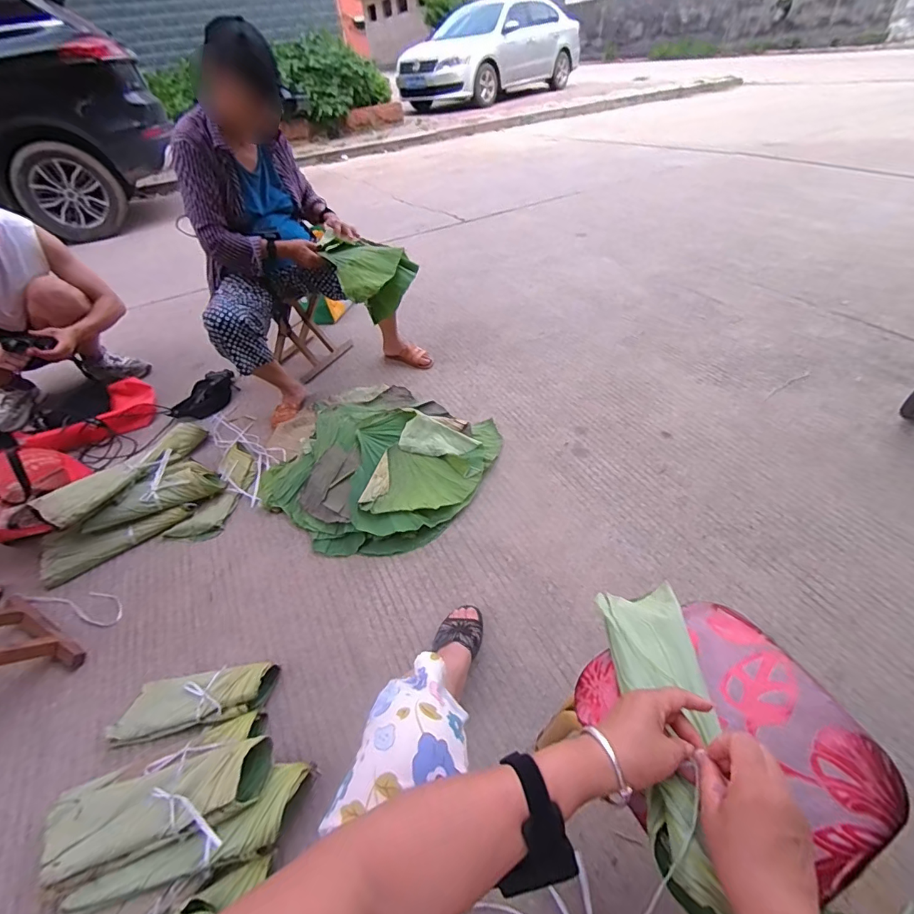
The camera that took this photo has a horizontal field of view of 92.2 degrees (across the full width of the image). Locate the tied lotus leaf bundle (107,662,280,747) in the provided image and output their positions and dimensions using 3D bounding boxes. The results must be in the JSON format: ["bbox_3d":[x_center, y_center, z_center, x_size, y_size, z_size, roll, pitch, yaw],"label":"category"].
[{"bbox_3d":[-0.528,0.489,0.890,0.316,0.065,0.107,-8,43,-3],"label":"tied lotus leaf bundle"}]

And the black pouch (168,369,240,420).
[{"bbox_3d":[-0.971,-0.242,1.711,0.114,0.082,0.262,15,47,21],"label":"black pouch"}]

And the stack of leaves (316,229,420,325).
[{"bbox_3d":[-0.302,-0.645,1.551,0.248,0.202,0.357,-21,45,-14],"label":"stack of leaves"}]

